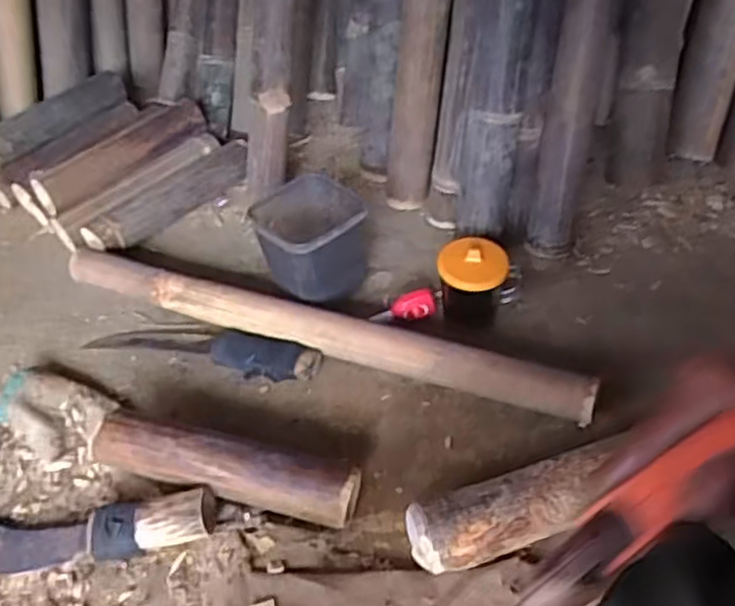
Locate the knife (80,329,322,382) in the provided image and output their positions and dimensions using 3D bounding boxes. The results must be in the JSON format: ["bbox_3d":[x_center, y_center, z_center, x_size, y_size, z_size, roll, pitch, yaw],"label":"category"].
[{"bbox_3d":[-0.199,0.049,0.828,0.298,0.033,0.058,8,45,13],"label":"knife"}]

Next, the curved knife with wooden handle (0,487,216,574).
[{"bbox_3d":[-0.260,0.206,0.656,0.236,0.041,0.063,-6,43,-1],"label":"curved knife with wooden handle"}]

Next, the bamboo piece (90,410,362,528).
[{"bbox_3d":[-0.137,0.155,0.683,0.266,0.059,0.061,9,45,14],"label":"bamboo piece"}]

